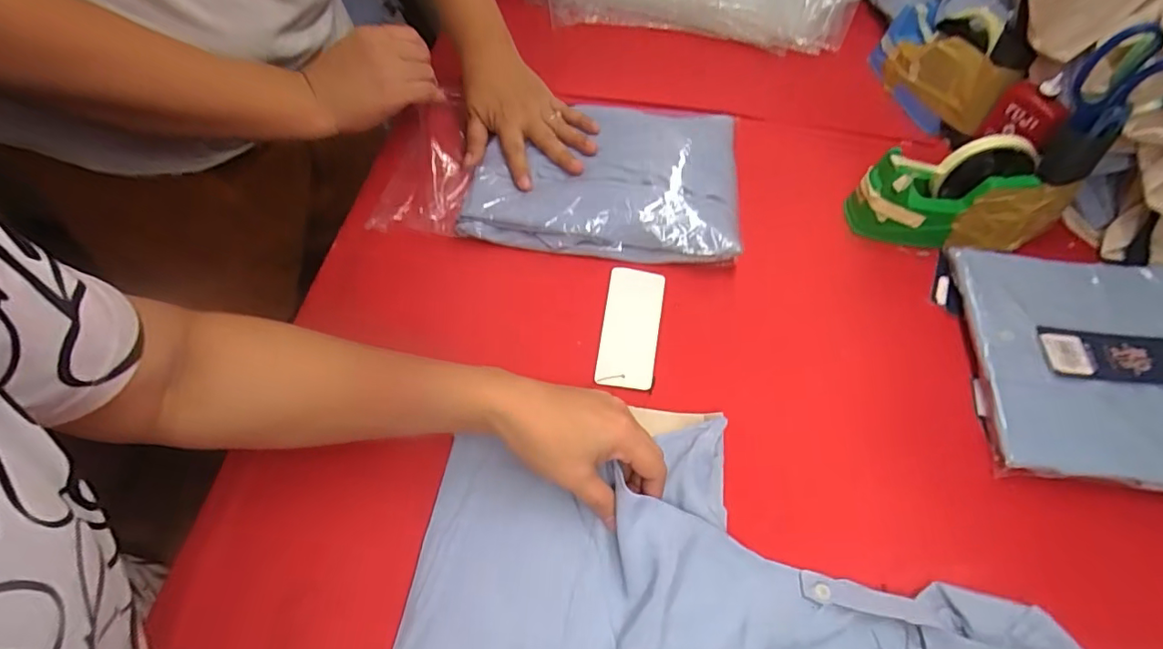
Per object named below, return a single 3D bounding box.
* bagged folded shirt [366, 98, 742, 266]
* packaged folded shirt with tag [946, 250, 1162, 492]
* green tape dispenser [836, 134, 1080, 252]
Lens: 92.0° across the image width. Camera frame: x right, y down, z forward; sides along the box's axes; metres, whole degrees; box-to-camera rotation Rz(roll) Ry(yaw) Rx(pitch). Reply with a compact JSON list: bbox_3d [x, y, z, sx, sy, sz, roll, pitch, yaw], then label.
[{"bbox_3d":[-0.018,-0.166,0.579,0.349,0.033,0.209,4,53,4],"label":"bagged folded shirt"},{"bbox_3d":[0.455,0.034,0.470,0.244,0.034,0.212,8,57,4],"label":"packaged folded shirt with tag"},{"bbox_3d":[0.359,-0.115,0.533,0.177,0.100,0.058,18,59,2],"label":"green tape dispenser"}]

